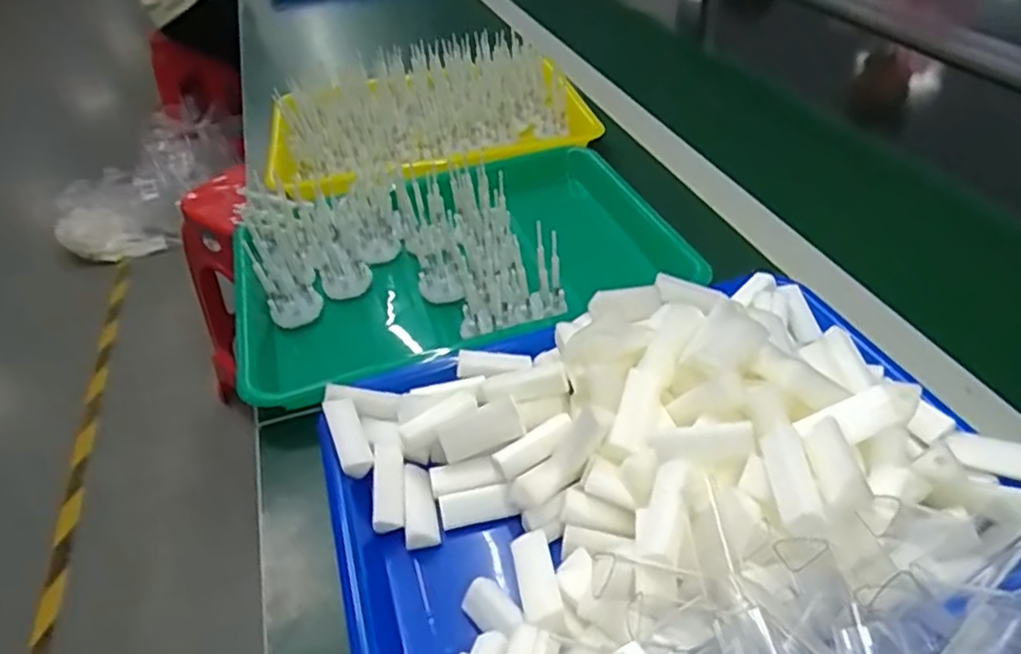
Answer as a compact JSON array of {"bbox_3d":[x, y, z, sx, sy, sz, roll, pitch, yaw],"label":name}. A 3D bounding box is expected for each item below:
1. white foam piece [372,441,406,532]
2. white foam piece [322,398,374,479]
[{"bbox_3d":[-0.067,0.085,0.378,0.017,0.009,0.050,-8,55,-1],"label":"white foam piece"},{"bbox_3d":[-0.092,0.061,0.394,0.017,0.019,0.047,-18,42,-15],"label":"white foam piece"}]

